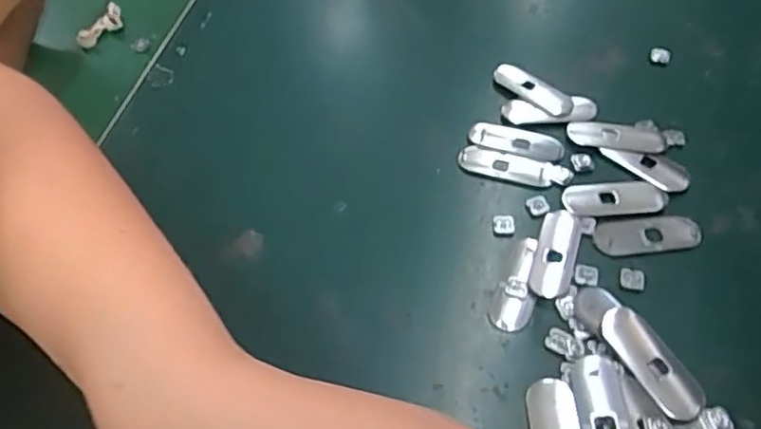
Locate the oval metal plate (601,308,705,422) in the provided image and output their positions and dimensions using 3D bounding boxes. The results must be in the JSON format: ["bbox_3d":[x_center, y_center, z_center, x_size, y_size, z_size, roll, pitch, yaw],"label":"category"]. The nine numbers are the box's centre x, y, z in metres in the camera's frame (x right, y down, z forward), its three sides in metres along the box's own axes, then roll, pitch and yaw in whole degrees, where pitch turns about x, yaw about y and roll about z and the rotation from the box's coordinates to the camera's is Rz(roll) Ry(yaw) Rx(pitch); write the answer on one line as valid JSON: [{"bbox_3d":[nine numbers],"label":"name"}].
[{"bbox_3d":[0.111,0.060,0.277,0.020,0.005,0.050,-28,57,-17],"label":"oval metal plate"}]

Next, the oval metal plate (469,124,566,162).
[{"bbox_3d":[0.072,-0.039,0.357,0.049,0.004,0.018,14,55,13],"label":"oval metal plate"}]

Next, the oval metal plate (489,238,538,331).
[{"bbox_3d":[0.064,0.031,0.307,0.018,0.004,0.048,19,57,16],"label":"oval metal plate"}]

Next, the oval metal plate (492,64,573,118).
[{"bbox_3d":[0.085,-0.071,0.379,0.018,0.005,0.052,-35,59,-21],"label":"oval metal plate"}]

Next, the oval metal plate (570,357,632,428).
[{"bbox_3d":[0.089,0.081,0.264,0.018,0.004,0.050,-6,53,-1],"label":"oval metal plate"}]

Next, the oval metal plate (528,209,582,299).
[{"bbox_3d":[0.082,0.018,0.315,0.019,0.004,0.049,16,56,15],"label":"oval metal plate"}]

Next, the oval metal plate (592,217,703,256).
[{"bbox_3d":[0.127,0.009,0.319,0.050,0.004,0.019,-4,53,0],"label":"oval metal plate"}]

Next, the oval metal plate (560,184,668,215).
[{"bbox_3d":[0.116,-0.008,0.331,0.051,0.004,0.017,-2,53,2],"label":"oval metal plate"}]

